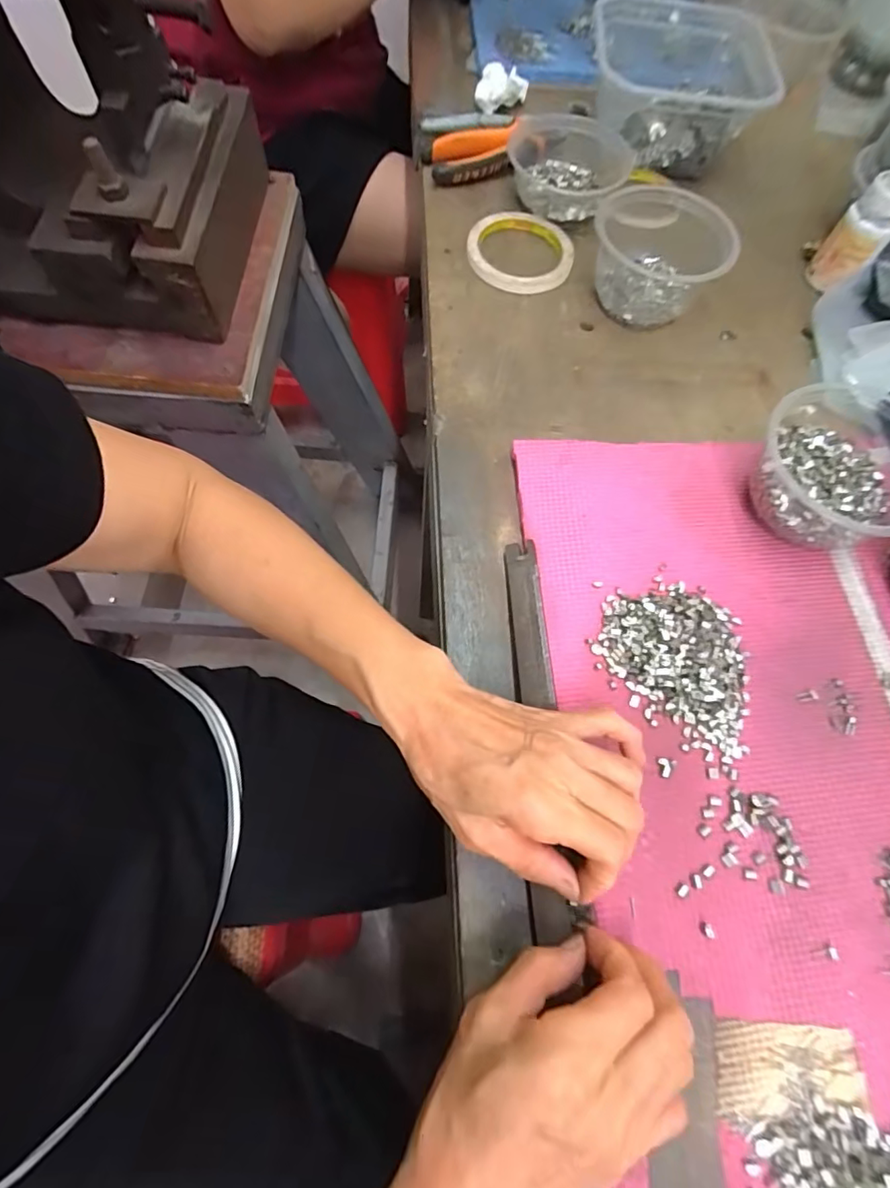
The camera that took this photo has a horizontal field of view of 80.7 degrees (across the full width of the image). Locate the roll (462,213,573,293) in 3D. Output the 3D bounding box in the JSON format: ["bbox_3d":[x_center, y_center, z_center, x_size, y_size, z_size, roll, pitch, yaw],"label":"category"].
[{"bbox_3d":[0.070,-0.318,0.485,0.096,0.014,0.093,2,68,-4],"label":"roll"}]

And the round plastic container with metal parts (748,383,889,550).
[{"bbox_3d":[0.270,-0.082,0.362,0.102,0.069,0.111,2,68,-4],"label":"round plastic container with metal parts"}]

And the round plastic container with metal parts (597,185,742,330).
[{"bbox_3d":[0.187,-0.303,0.460,0.110,0.056,0.133,9,68,-1],"label":"round plastic container with metal parts"}]

